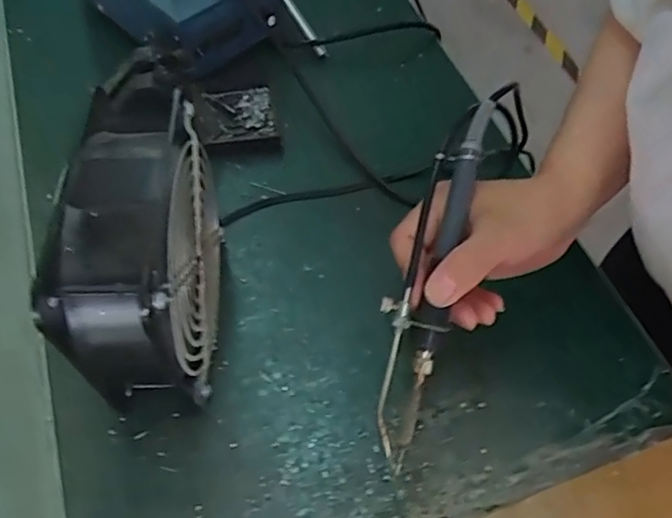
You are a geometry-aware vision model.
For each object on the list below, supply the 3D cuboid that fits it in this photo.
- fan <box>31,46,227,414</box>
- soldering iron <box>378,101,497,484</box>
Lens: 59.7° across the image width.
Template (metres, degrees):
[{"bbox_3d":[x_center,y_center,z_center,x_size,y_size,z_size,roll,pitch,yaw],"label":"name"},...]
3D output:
[{"bbox_3d":[-0.105,0.004,0.341,0.056,0.153,0.133,0,58,-1],"label":"fan"},{"bbox_3d":[0.050,0.009,0.330,0.032,0.018,0.207,14,87,6],"label":"soldering iron"}]

